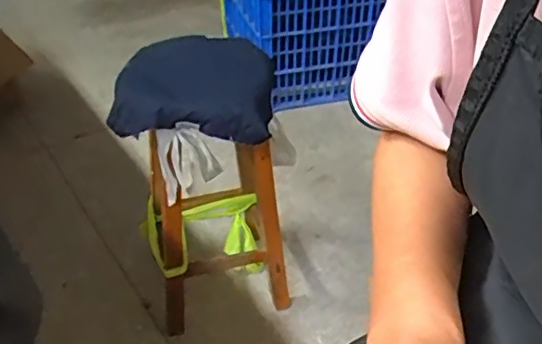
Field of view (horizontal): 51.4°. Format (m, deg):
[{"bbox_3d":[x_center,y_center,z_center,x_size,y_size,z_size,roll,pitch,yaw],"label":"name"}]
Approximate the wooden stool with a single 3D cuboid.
[{"bbox_3d":[-0.122,0.052,1.177,0.288,0.630,0.273,-3,37,-3],"label":"wooden stool"}]

